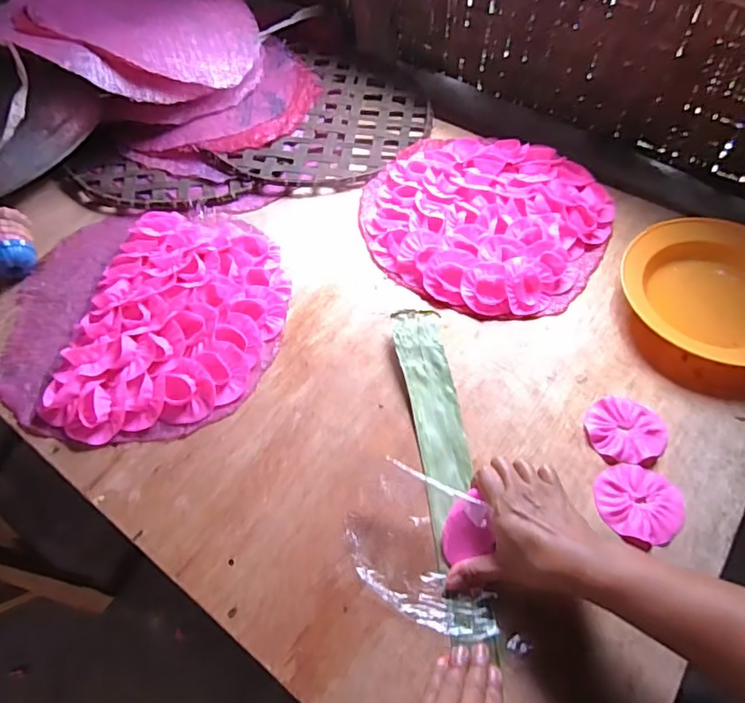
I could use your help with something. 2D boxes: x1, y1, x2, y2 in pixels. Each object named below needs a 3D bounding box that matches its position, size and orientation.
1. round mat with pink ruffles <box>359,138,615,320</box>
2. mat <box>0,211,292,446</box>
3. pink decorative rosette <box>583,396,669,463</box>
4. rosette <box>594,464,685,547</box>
[{"bbox_3d":[0.150,-0.185,0.722,0.316,0.022,0.300,0,56,0],"label":"round mat with pink ruffles"},{"bbox_3d":[-0.272,-0.052,0.637,0.324,0.033,0.328,0,56,0],"label":"mat"},{"bbox_3d":[0.264,0.079,0.557,0.079,0.004,0.074,-16,57,-10],"label":"pink decorative rosette"},{"bbox_3d":[0.256,0.144,0.512,0.076,0.009,0.074,16,58,11],"label":"rosette"}]

